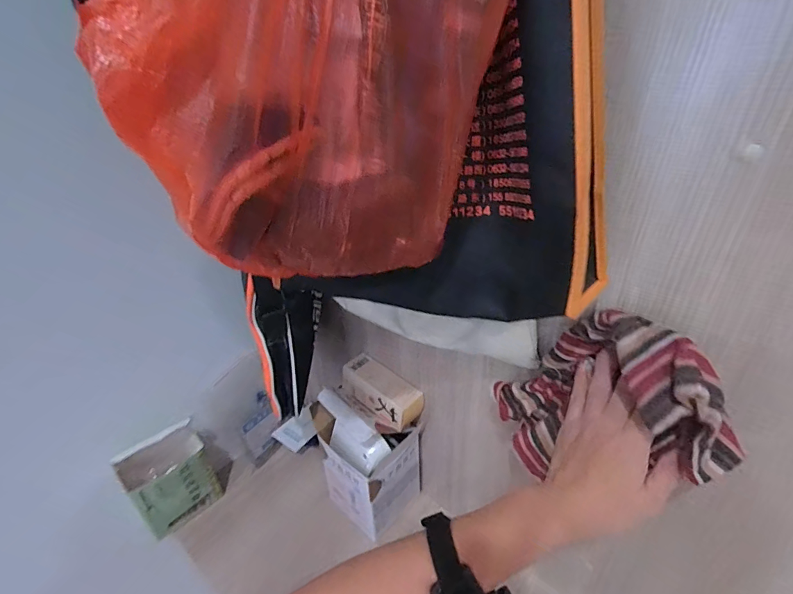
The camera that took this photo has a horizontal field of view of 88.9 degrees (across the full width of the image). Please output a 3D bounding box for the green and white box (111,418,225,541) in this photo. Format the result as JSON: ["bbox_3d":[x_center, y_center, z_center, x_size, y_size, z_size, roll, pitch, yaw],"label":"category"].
[{"bbox_3d":[-0.356,0.293,0.656,0.054,0.192,0.122,25,39,37],"label":"green and white box"}]

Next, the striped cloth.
[{"bbox_3d":[0.179,0.095,0.352,0.180,0.171,0.049,24,41,37],"label":"striped cloth"}]

